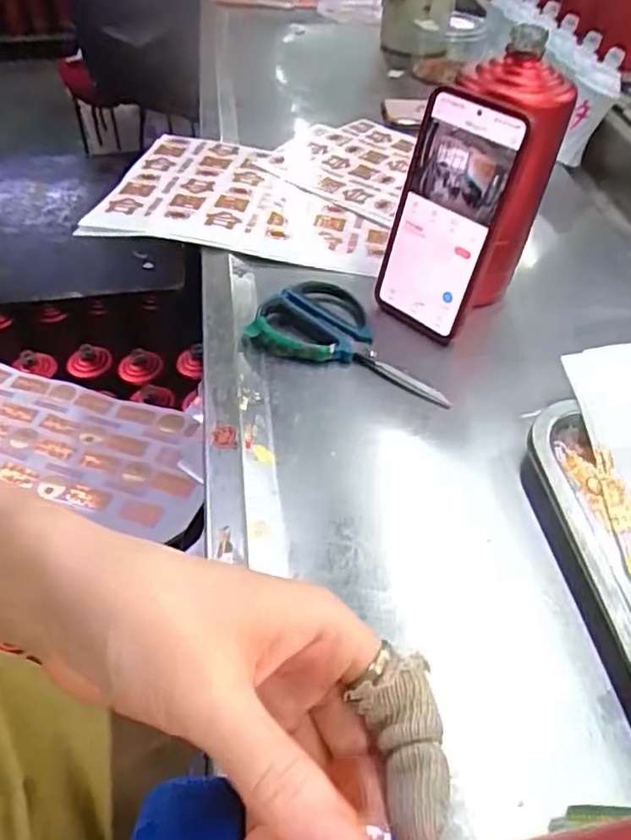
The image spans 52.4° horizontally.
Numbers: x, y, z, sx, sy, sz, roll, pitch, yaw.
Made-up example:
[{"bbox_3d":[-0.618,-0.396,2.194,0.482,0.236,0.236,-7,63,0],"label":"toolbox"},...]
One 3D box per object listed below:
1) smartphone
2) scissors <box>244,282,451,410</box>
[{"bbox_3d":[0.093,-0.145,0.474,0.082,0.166,0.014,37,39,26],"label":"smartphone"},{"bbox_3d":[0.034,-0.069,0.499,0.157,0.016,0.090,16,48,15],"label":"scissors"}]

